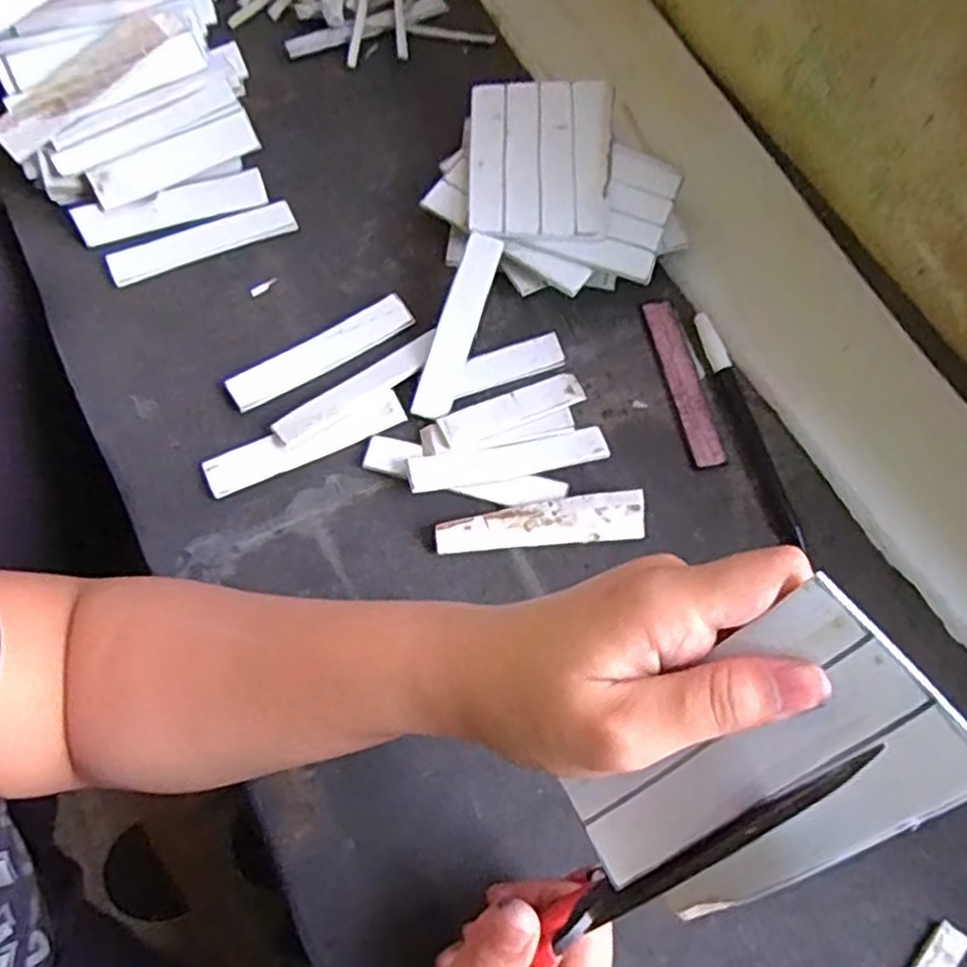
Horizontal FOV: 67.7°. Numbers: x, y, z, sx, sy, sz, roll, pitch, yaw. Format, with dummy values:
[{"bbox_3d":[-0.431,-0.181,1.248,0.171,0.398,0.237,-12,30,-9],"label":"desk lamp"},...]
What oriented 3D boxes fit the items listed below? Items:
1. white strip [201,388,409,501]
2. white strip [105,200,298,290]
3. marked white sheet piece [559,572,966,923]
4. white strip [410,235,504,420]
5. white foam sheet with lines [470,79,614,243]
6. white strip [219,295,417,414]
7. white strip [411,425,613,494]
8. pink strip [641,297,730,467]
[{"bbox_3d":[-0.094,-0.022,0.383,0.107,0.005,0.021,-23,73,-10],"label":"white strip"},{"bbox_3d":[-0.166,-0.144,0.428,0.108,0.005,0.022,-21,73,-10],"label":"white strip"},{"bbox_3d":[0.076,0.082,0.205,0.106,0.011,0.059,-47,71,24],"label":"marked white sheet piece"},{"bbox_3d":[-0.014,-0.087,0.403,0.021,0.010,0.105,18,86,4],"label":"white strip"},{"bbox_3d":[0.034,-0.189,0.421,0.082,0.006,0.109,1,72,-1],"label":"white foam sheet with lines"},{"bbox_3d":[-0.090,-0.073,0.404,0.108,0.006,0.022,-31,74,-12],"label":"white strip"},{"bbox_3d":[0.014,-0.013,0.382,0.106,0.005,0.020,-12,71,-7],"label":"white strip"},{"bbox_3d":[0.114,-0.059,0.411,0.018,0.004,0.105,-11,71,-6],"label":"pink strip"}]

